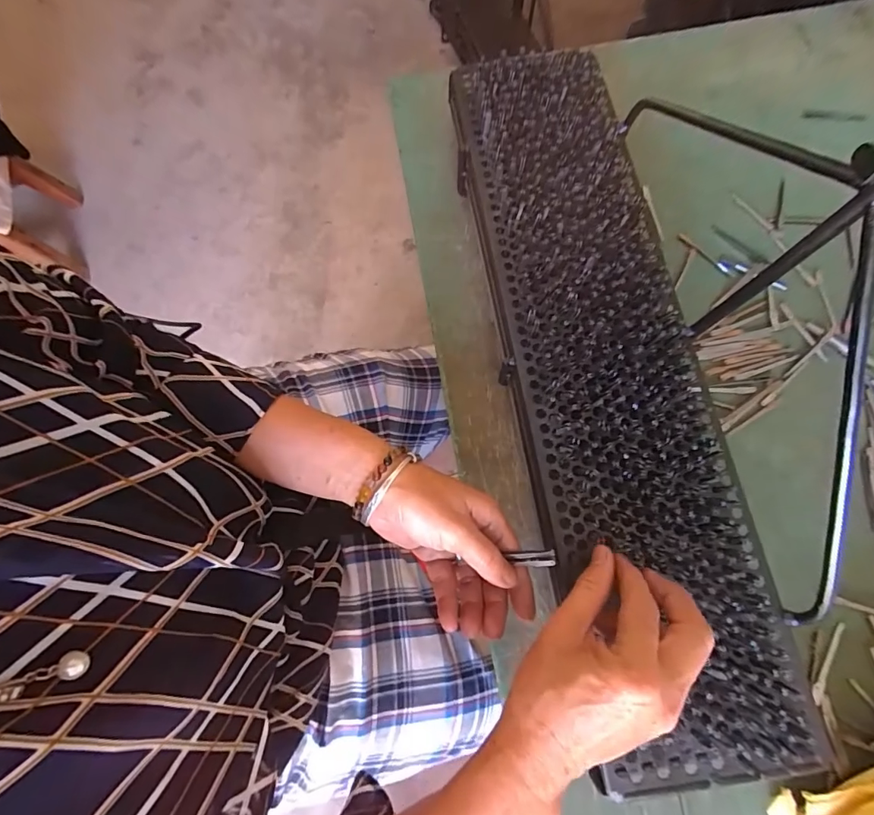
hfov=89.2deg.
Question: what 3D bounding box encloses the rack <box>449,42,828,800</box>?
[{"bbox_3d":[0.129,-0.042,0.358,0.152,0.047,0.583,-12,76,-1],"label":"rack"}]

